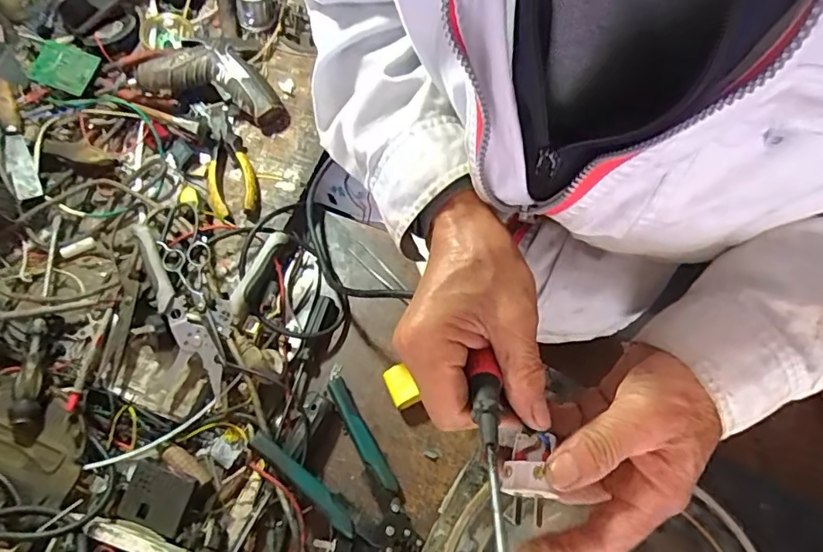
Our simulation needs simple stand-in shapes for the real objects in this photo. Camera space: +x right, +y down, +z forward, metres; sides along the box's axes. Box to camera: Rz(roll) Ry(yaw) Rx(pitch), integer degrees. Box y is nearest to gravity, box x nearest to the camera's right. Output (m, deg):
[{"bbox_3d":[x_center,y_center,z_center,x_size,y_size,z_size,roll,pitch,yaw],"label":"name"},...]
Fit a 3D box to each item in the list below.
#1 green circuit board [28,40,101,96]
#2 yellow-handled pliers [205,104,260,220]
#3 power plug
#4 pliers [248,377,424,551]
[{"bbox_3d":[-0.436,-0.264,0.684,0.073,0.009,0.059,20,77,3],"label":"green circuit board"},{"bbox_3d":[-0.223,-0.133,0.642,0.058,0.025,0.158,-23,67,-9],"label":"yellow-handled pliers"},{"bbox_3d":[0.062,0.107,0.290,0.028,0.017,0.045,4,66,3],"label":"power plug"},{"bbox_3d":[-0.052,0.187,0.506,0.098,0.043,0.180,-40,71,-16],"label":"pliers"}]

